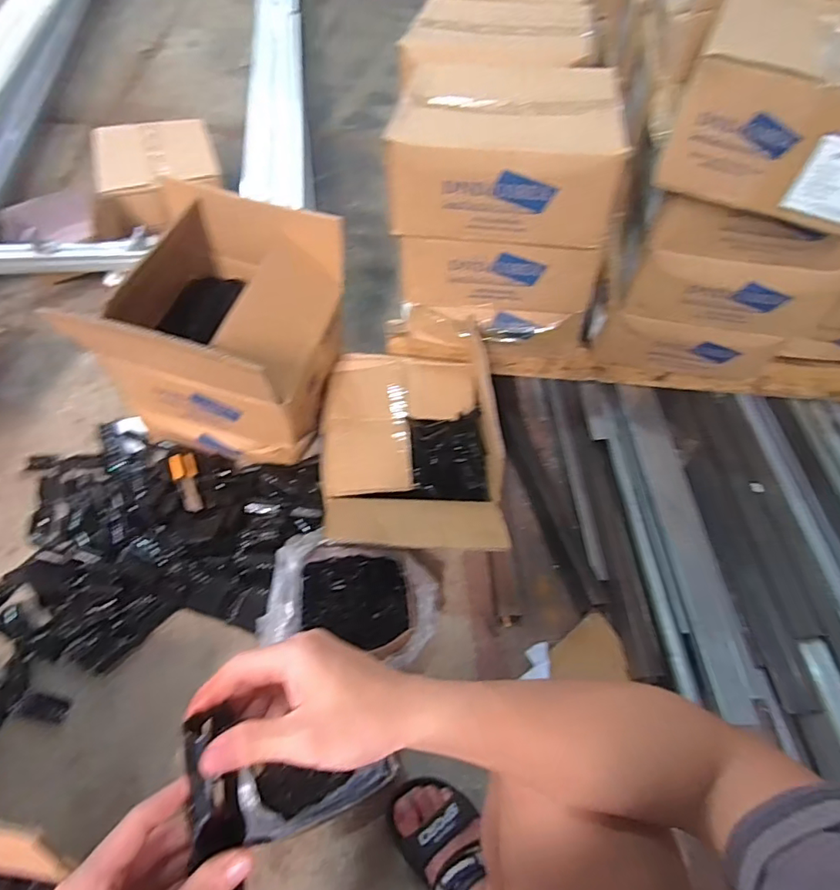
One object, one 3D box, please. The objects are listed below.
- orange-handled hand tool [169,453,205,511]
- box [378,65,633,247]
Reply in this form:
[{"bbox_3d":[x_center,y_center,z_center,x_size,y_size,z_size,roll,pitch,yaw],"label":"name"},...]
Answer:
[{"bbox_3d":[-0.406,0.062,0.919,0.042,0.014,0.153,-24,46,-17],"label":"orange-handled hand tool"},{"bbox_3d":[0.127,-0.453,0.791,0.306,0.144,0.272,11,56,2],"label":"box"}]

